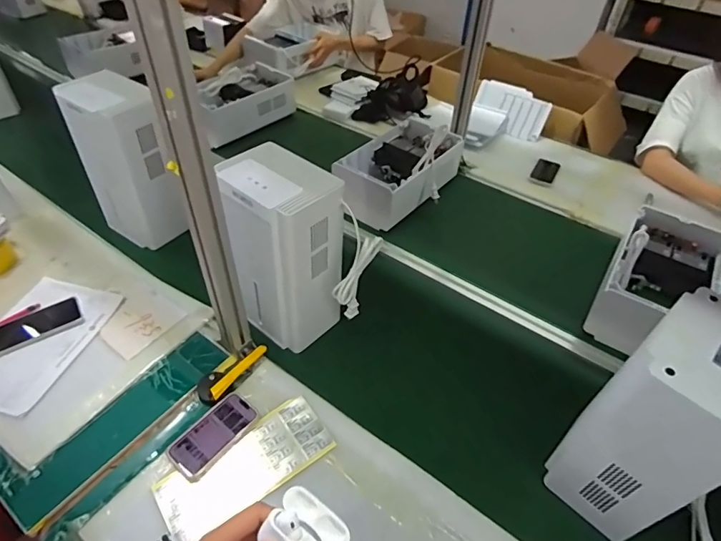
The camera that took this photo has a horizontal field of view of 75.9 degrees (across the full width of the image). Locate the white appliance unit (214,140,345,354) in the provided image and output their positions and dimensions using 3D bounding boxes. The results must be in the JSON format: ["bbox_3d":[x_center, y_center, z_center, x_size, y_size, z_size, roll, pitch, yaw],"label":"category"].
[{"bbox_3d":[-0.143,-0.031,0.873,0.152,0.333,0.209,-31,56,-30],"label":"white appliance unit"}]

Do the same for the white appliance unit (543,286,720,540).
[{"bbox_3d":[0.417,0.216,0.656,0.180,0.341,0.146,-33,56,-31],"label":"white appliance unit"}]

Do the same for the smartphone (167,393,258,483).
[{"bbox_3d":[-0.252,0.279,0.793,0.075,0.013,0.150,29,51,23],"label":"smartphone"}]

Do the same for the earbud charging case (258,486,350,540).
[{"bbox_3d":[-0.042,0.200,0.349,0.056,0.024,0.050,31,51,24],"label":"earbud charging case"}]

